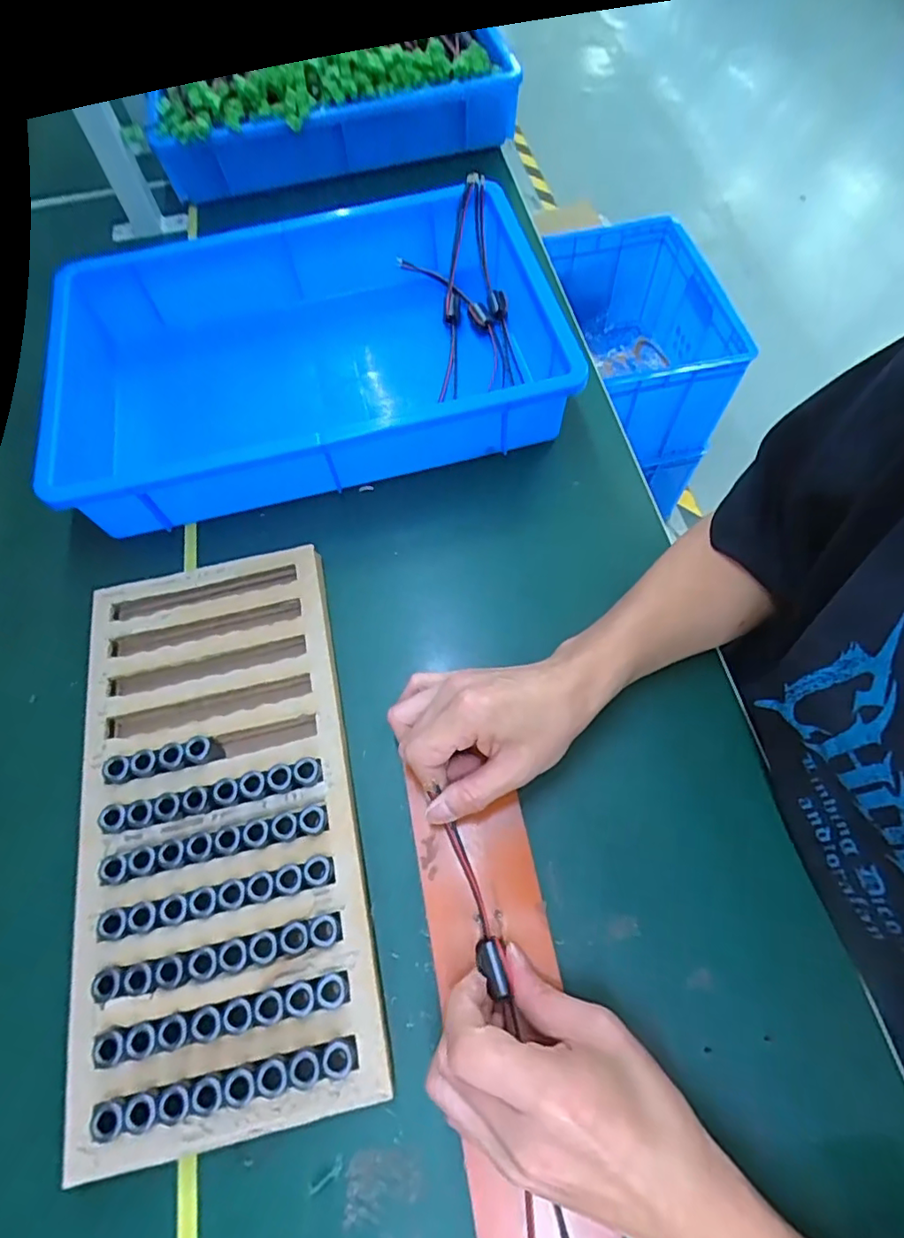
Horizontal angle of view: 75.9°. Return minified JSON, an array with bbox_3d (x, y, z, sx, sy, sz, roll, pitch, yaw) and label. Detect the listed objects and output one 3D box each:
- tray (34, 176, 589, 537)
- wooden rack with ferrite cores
[{"bbox_3d":[-0.131,-0.240,0.529,0.411,0.112,0.268,-14,65,-4],"label":"tray"},{"bbox_3d":[-0.157,0.123,0.391,0.175,0.033,0.356,-12,64,-3],"label":"wooden rack with ferrite cores"}]

